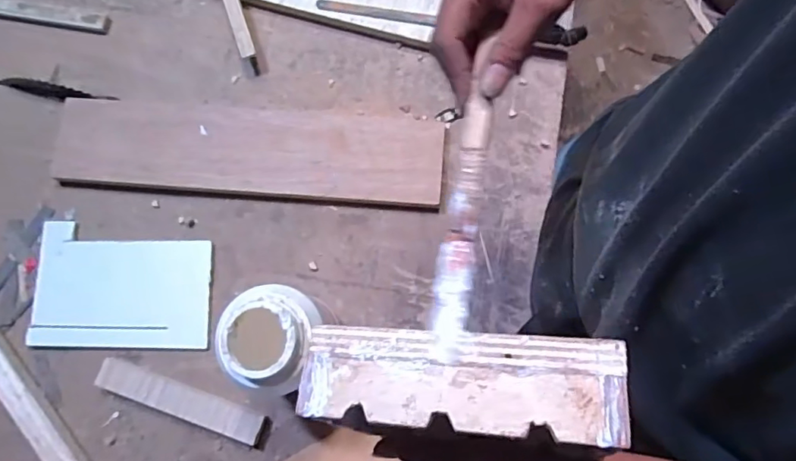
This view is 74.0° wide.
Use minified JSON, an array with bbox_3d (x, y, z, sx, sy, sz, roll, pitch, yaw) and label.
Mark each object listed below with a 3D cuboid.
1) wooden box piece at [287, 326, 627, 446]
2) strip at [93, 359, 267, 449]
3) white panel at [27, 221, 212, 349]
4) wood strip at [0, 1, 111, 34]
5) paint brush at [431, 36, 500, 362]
[{"bbox_3d":[0.028,0.073,0.262,0.157,0.013,0.044,0,78,15],"label":"wooden box piece"},{"bbox_3d":[-0.229,0.181,0.564,0.187,0.021,0.034,20,79,6],"label":"strip"},{"bbox_3d":[-0.313,0.063,0.601,0.199,0.006,0.136,0,78,2],"label":"white panel"},{"bbox_3d":[-0.523,-0.285,0.673,0.316,0.006,0.027,10,79,4],"label":"wood strip"},{"bbox_3d":[0.038,-0.018,0.298,0.017,0.008,0.179,8,69,3],"label":"paint brush"}]

